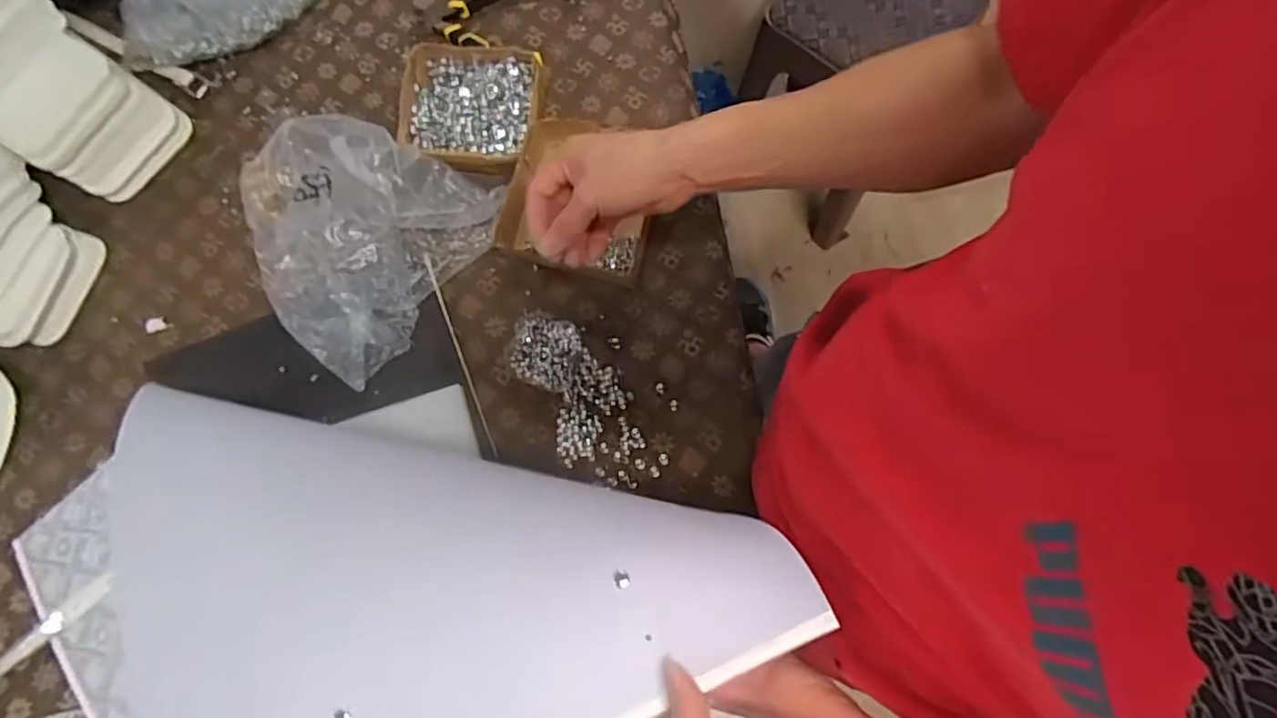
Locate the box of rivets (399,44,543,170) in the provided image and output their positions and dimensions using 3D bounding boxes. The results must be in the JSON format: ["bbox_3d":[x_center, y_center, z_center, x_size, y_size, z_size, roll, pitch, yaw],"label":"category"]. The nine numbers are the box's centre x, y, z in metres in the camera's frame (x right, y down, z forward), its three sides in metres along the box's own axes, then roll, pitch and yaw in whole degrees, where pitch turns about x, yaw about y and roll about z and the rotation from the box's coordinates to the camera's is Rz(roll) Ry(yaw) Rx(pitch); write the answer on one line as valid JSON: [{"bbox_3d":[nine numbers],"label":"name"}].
[{"bbox_3d":[-0.174,-0.260,0.678,0.142,0.036,0.136,-1,77,1],"label":"box of rivets"}]

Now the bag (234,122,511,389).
[{"bbox_3d":[-0.302,-0.127,0.649,0.256,0.051,0.225,29,79,8],"label":"bag"}]

